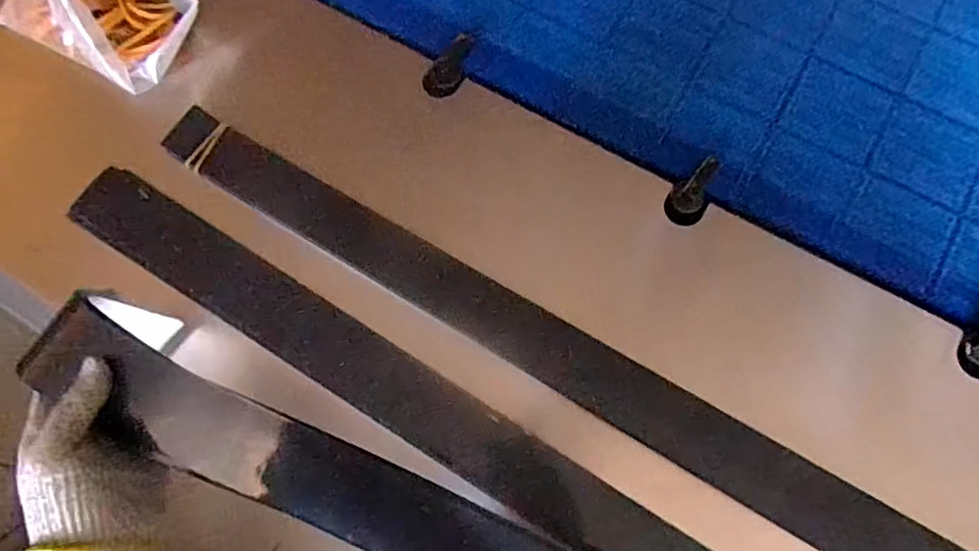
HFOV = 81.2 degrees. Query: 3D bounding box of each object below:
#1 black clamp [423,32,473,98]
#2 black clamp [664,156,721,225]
[{"bbox_3d":[-0.043,-0.226,0.615,0.034,0.022,0.073,35,98,10],"label":"black clamp"},{"bbox_3d":[0.210,-0.084,0.579,0.039,0.031,0.068,42,80,11],"label":"black clamp"}]

